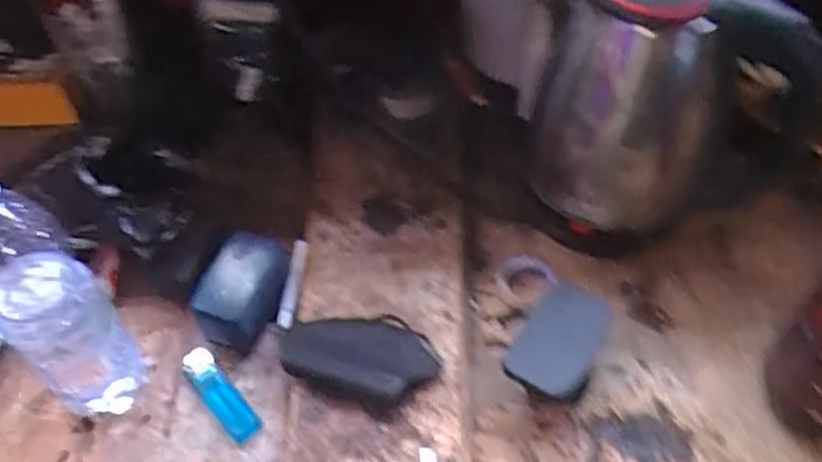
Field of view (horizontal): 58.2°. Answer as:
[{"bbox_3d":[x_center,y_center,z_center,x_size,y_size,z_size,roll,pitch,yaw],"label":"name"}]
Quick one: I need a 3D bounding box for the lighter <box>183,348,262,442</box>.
[{"bbox_3d":[-0.144,0.124,0.559,0.024,0.013,0.081,-36,74,-24],"label":"lighter"}]

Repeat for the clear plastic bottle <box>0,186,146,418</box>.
[{"bbox_3d":[-0.238,0.049,0.482,0.070,0.229,0.071,-37,60,-25],"label":"clear plastic bottle"}]

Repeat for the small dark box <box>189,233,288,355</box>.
[{"bbox_3d":[-0.132,0.044,0.589,0.060,0.045,0.090,17,54,13],"label":"small dark box"}]

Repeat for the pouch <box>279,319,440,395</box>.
[{"bbox_3d":[-0.040,0.092,0.545,0.120,0.021,0.058,7,53,6],"label":"pouch"}]

